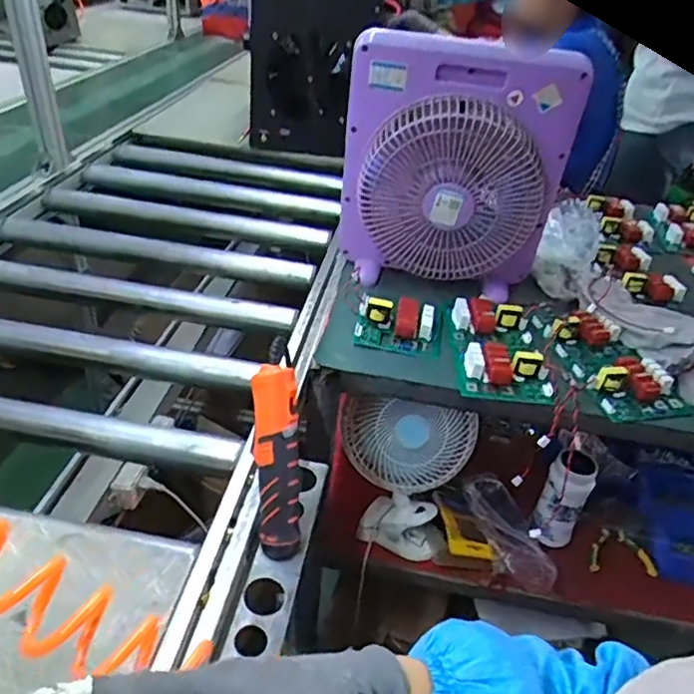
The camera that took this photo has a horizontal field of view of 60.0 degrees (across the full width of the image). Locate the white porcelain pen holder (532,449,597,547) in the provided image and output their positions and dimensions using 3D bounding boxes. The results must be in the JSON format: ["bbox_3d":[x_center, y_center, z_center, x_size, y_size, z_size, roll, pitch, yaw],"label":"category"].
[{"bbox_3d":[0.382,0.263,1.059,0.073,0.193,0.065,23,39,20],"label":"white porcelain pen holder"}]

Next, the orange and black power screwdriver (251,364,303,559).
[{"bbox_3d":[-0.075,0.115,0.628,0.044,0.201,0.054,-4,8,-14],"label":"orange and black power screwdriver"}]

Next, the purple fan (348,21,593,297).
[{"bbox_3d":[0.150,-0.253,0.870,0.309,0.329,0.134,15,37,11],"label":"purple fan"}]

